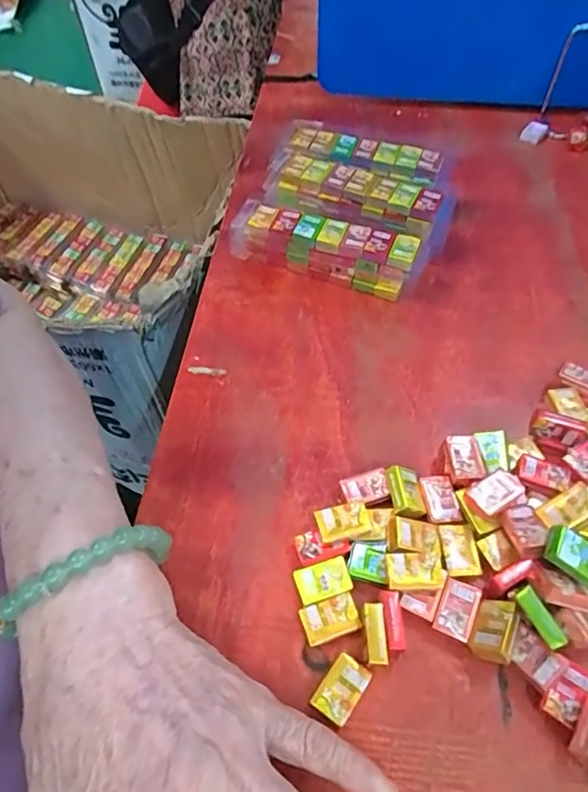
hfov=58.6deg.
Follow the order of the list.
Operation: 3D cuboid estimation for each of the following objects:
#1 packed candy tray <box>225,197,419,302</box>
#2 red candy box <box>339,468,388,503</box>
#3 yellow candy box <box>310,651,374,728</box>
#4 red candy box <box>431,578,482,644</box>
[{"bbox_3d":[0.019,-0.110,0.379,0.141,0.040,0.037,18,56,15],"label":"packed candy tray"},{"bbox_3d":[0.038,0.050,0.281,0.024,0.009,0.016,-16,55,-9],"label":"red candy box"},{"bbox_3d":[0.020,0.126,0.225,0.016,0.006,0.024,31,60,22],"label":"yellow candy box"},{"bbox_3d":[0.075,0.098,0.241,0.017,0.004,0.025,22,57,17],"label":"red candy box"}]

